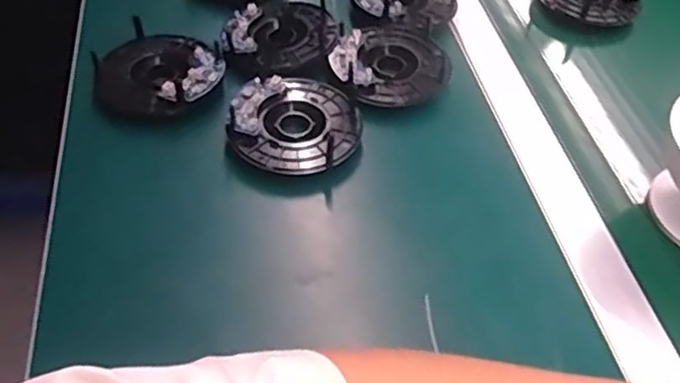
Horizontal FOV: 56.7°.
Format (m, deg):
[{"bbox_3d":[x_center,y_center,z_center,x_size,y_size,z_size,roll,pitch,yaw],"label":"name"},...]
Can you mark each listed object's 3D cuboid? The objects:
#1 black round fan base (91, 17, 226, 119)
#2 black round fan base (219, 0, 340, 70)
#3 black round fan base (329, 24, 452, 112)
[{"bbox_3d":[-0.149,-0.099,0.510,0.099,0.020,0.094,31,54,19],"label":"black round fan base"},{"bbox_3d":[-0.047,-0.141,0.547,0.091,0.015,0.098,23,51,13],"label":"black round fan base"},{"bbox_3d":[0.044,-0.110,0.541,0.100,0.010,0.093,-28,58,-26],"label":"black round fan base"}]

